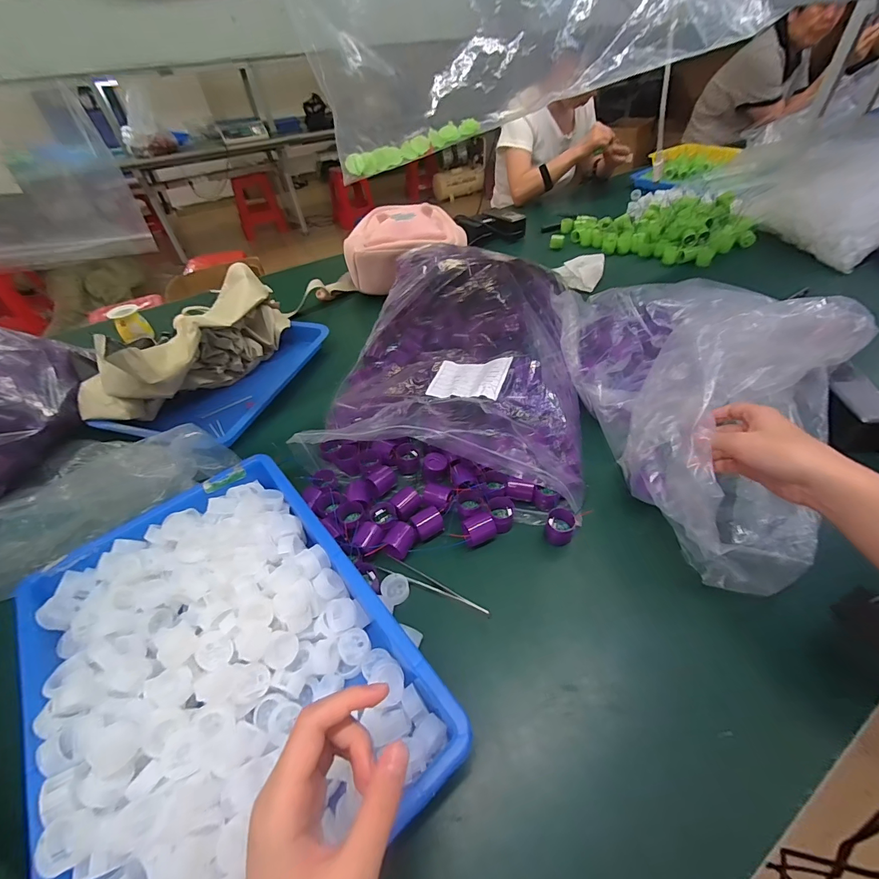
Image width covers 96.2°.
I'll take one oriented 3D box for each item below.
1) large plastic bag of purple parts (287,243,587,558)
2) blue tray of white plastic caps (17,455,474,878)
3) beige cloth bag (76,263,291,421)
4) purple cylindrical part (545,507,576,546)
[{"bbox_3d":[0.026,-0.093,0.555,0.328,0.125,0.525,5,46,10],"label":"large plastic bag of purple parts"},{"bbox_3d":[-0.180,0.183,0.333,0.242,0.070,0.362,-33,51,-25],"label":"blue tray of white plastic caps"},{"bbox_3d":[-0.405,-0.162,0.657,0.170,0.111,0.340,11,47,16],"label":"beige cloth bag"},{"bbox_3d":[0.130,0.097,0.428,0.028,0.035,0.030,-3,45,3],"label":"purple cylindrical part"}]

